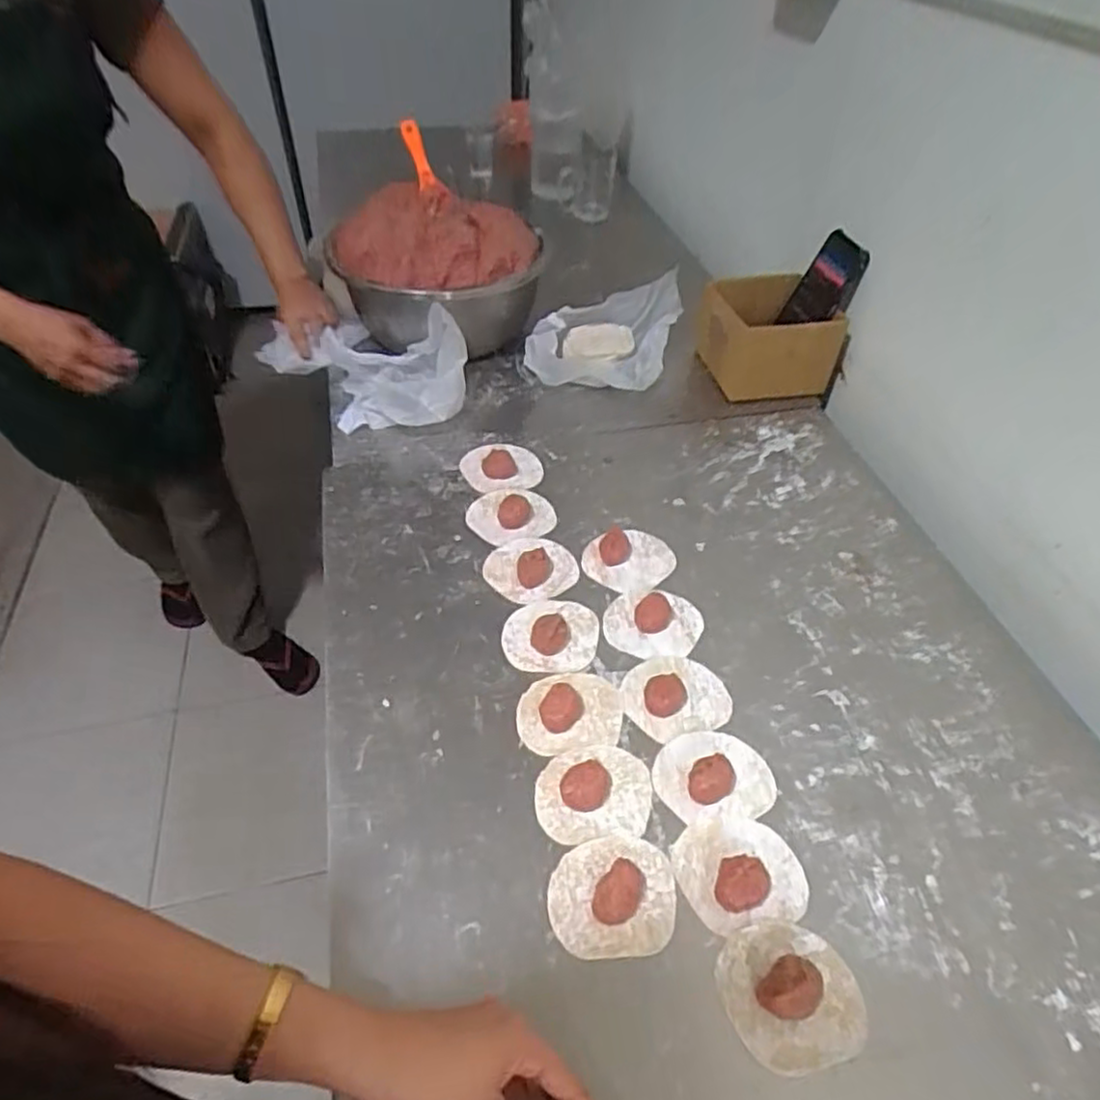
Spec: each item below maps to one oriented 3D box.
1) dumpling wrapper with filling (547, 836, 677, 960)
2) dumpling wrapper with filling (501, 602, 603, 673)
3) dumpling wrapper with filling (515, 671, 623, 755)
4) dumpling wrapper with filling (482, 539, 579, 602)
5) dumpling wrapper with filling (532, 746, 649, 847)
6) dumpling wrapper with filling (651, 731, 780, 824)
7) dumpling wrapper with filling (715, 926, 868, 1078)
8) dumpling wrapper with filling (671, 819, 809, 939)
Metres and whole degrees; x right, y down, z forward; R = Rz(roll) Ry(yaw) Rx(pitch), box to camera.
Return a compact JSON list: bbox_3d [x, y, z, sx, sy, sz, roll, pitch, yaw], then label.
[{"bbox_3d":[0.042,0.230,0.480,0.084,0.017,0.075,-1,46,-2],"label":"dumpling wrapper with filling"},{"bbox_3d":[0.001,0.070,0.634,0.083,0.014,0.075,0,46,-1],"label":"dumpling wrapper with filling"},{"bbox_3d":[0.017,0.126,0.579,0.085,0.018,0.072,-6,46,-6],"label":"dumpling wrapper with filling"},{"bbox_3d":[-0.018,0.011,0.686,0.089,0.020,0.072,1,46,0],"label":"dumpling wrapper with filling"},{"bbox_3d":[0.033,0.180,0.535,0.087,0.012,0.070,-7,46,-7],"label":"dumpling wrapper with filling"},{"bbox_3d":[0.126,0.167,0.544,0.089,0.023,0.070,-4,46,-5],"label":"dumpling wrapper with filling"},{"bbox_3d":[0.151,0.271,0.439,0.083,0.022,0.078,0,46,0],"label":"dumpling wrapper with filling"},{"bbox_3d":[0.133,0.218,0.489,0.086,0.024,0.073,-8,47,-9],"label":"dumpling wrapper with filling"}]

